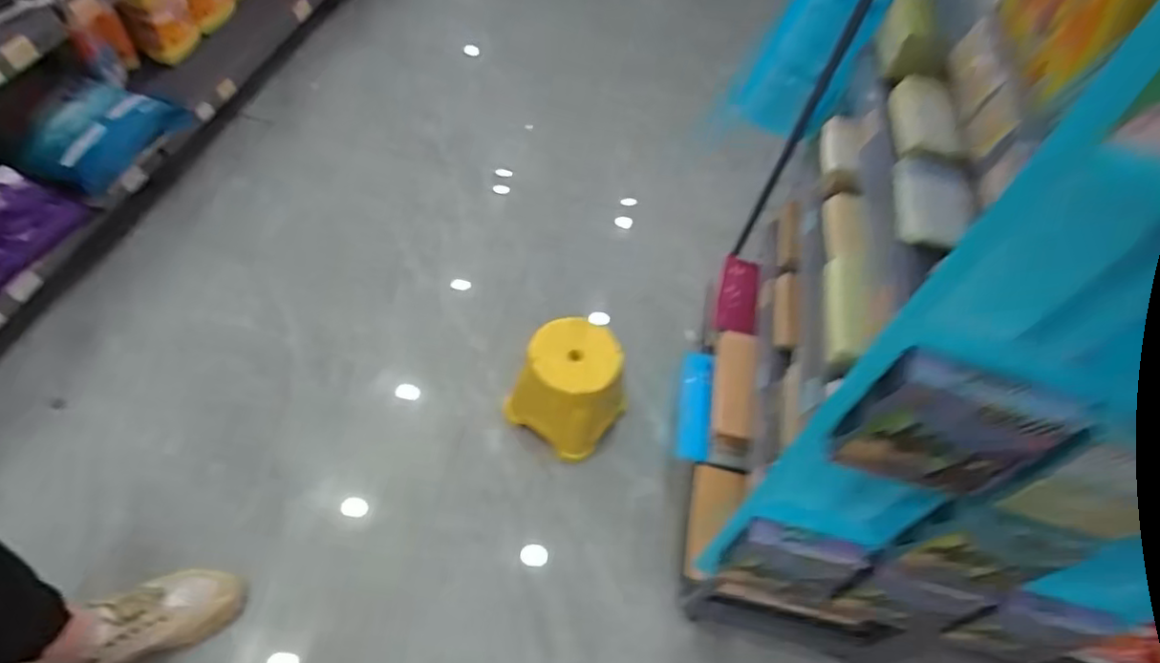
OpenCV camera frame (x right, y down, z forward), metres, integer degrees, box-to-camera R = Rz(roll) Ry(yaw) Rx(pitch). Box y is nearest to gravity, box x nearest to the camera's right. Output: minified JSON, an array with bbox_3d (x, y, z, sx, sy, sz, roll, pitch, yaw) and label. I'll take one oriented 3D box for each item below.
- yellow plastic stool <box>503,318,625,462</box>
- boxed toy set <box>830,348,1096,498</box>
[{"bbox_3d":[-0.018,0.105,1.150,0.174,0.193,0.163,28,55,13],"label":"yellow plastic stool"},{"bbox_3d":[0.242,0.066,0.421,0.115,0.110,0.024,16,53,4],"label":"boxed toy set"}]

